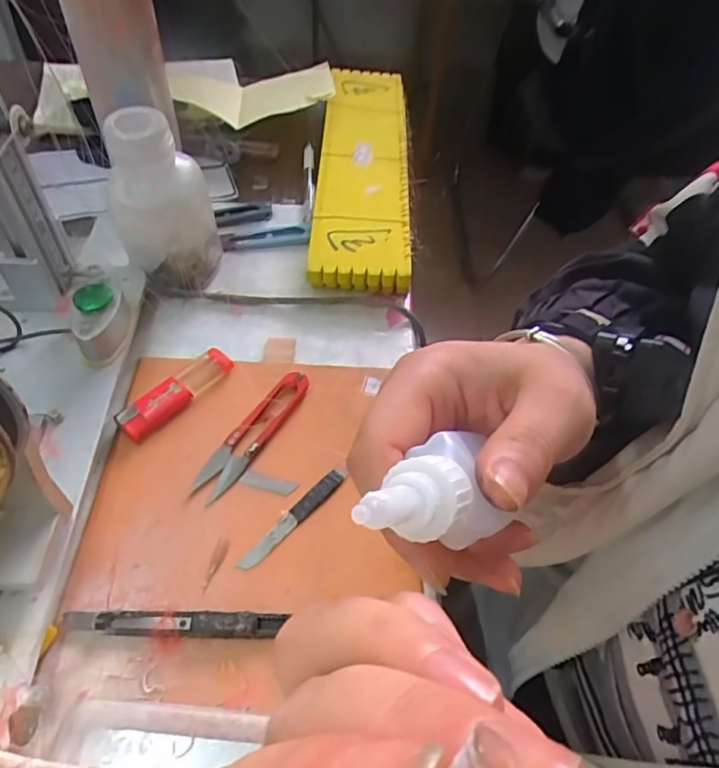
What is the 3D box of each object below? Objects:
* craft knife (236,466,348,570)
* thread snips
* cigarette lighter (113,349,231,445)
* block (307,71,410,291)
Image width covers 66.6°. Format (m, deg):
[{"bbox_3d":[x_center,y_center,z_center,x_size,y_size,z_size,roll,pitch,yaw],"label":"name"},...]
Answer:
[{"bbox_3d":[-0.037,0.076,0.315,0.011,0.004,0.080,37,58,22],"label":"craft knife"},{"bbox_3d":[-0.066,0.029,0.342,0.022,0.011,0.101,28,55,16],"label":"thread snips"},{"bbox_3d":[-0.118,0.005,0.357,0.024,0.013,0.082,35,57,21],"label":"cigarette lighter"},{"bbox_3d":[0.005,-0.213,0.531,0.082,0.033,0.351,4,52,-2],"label":"block"}]

